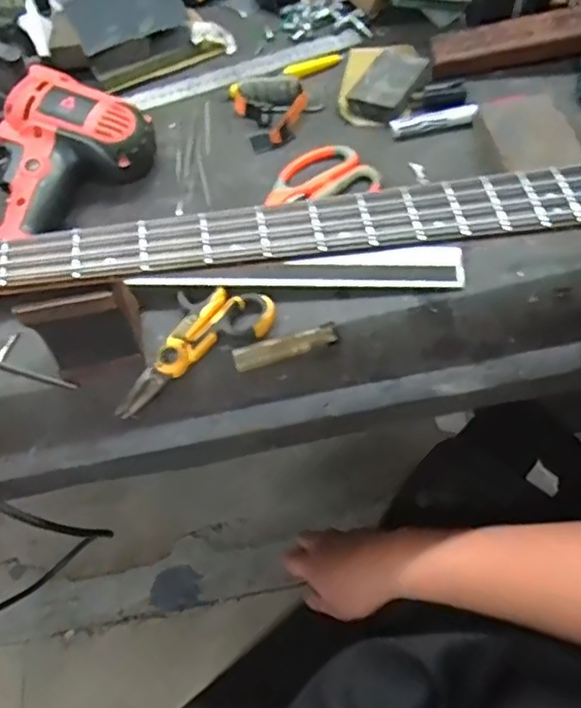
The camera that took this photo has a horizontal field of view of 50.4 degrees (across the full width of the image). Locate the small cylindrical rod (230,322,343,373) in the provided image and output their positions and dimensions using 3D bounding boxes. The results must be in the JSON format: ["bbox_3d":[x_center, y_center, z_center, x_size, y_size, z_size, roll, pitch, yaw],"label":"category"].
[{"bbox_3d":[-0.003,-0.006,0.462,0.079,0.007,0.019,-17,57,-7],"label":"small cylindrical rod"}]

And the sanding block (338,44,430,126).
[{"bbox_3d":[0.084,-0.273,0.616,0.081,0.025,0.110,17,60,15],"label":"sanding block"}]

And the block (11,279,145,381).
[{"bbox_3d":[-0.145,-0.025,0.442,0.064,0.089,0.048,-12,57,-4],"label":"block"}]

